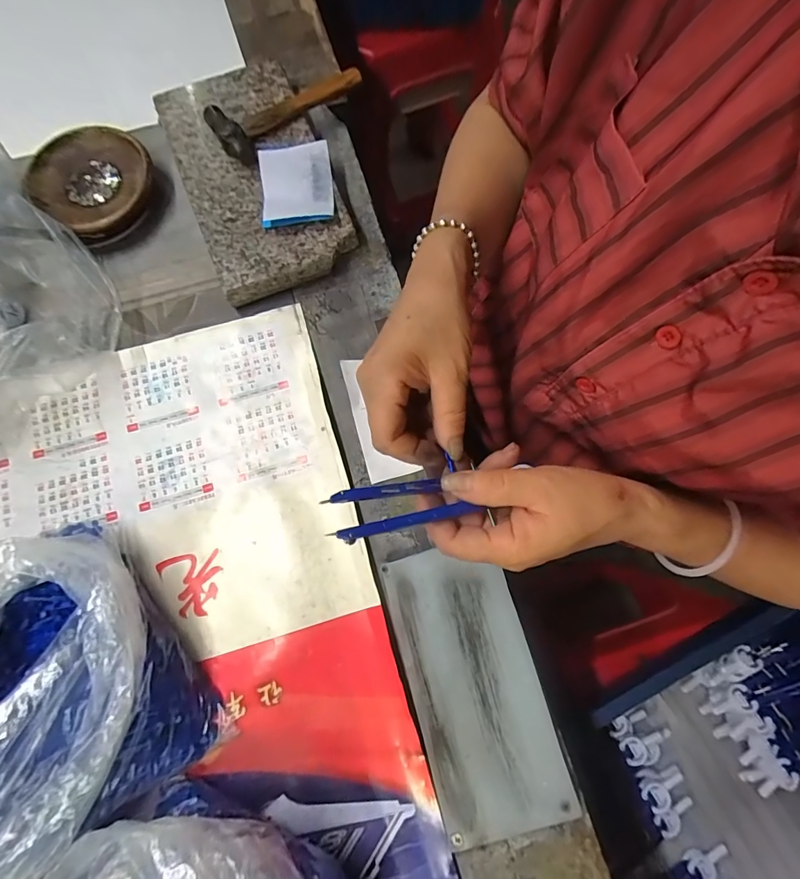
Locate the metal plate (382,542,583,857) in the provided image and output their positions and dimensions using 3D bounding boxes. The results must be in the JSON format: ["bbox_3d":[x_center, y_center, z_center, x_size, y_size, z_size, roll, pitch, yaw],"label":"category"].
[{"bbox_3d":[0.054,0.179,0.315,0.094,0.011,0.193,-15,77,-4],"label":"metal plate"}]

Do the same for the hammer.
[{"bbox_3d":[-0.110,-0.326,0.410,0.153,0.021,0.054,-35,79,-8],"label":"hammer"}]

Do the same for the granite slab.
[{"bbox_3d":[-0.140,-0.255,0.412,0.131,0.028,0.243,-22,77,-5],"label":"granite slab"}]

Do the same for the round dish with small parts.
[{"bbox_3d":[-0.294,-0.248,0.408,0.123,0.029,0.106,41,80,9],"label":"round dish with small parts"}]

